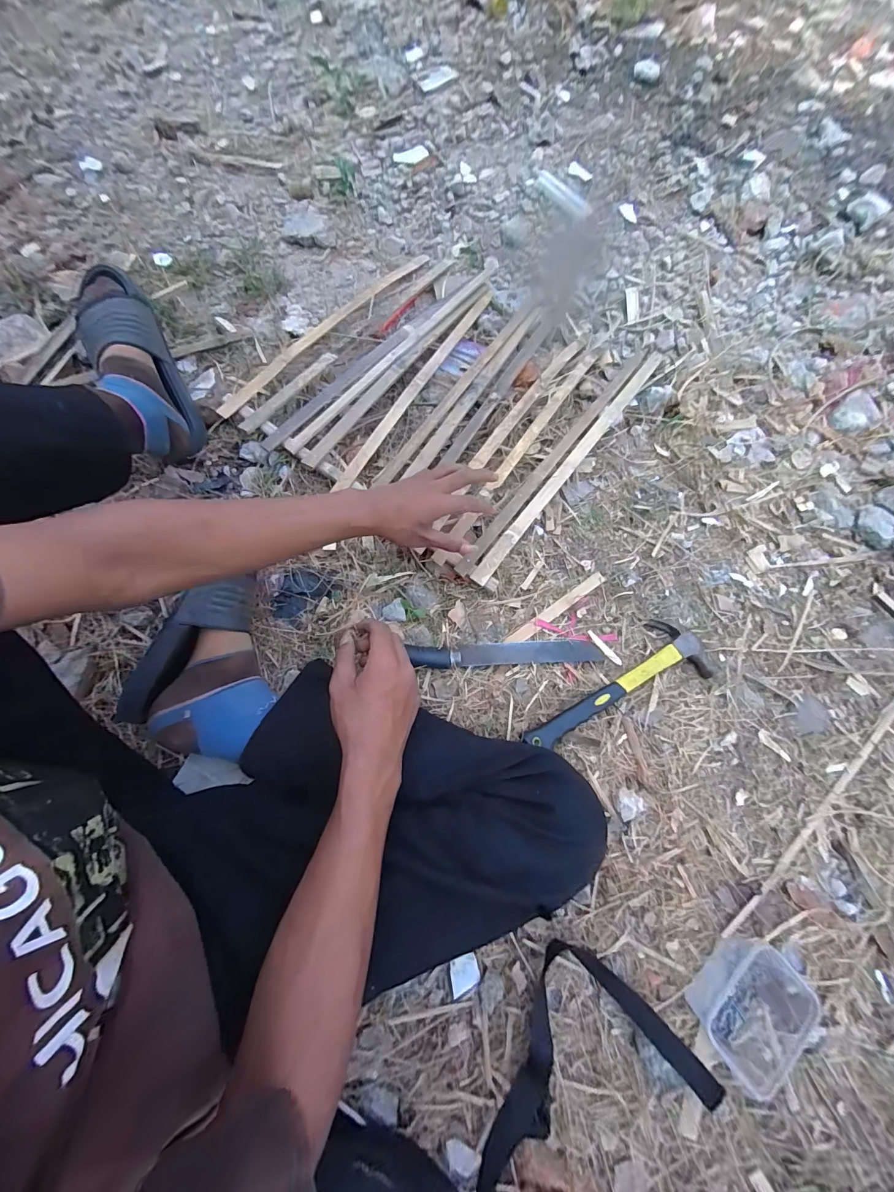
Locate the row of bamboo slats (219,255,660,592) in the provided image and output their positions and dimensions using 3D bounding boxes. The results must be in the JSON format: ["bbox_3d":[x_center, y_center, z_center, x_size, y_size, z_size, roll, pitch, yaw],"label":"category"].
[{"bbox_3d":[0.010,-0.344,0.639,0.483,0.052,0.529,35,78,9],"label":"row of bamboo slats"}]

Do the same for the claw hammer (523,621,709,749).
[{"bbox_3d":[0.203,0.104,0.492,0.256,0.033,0.082,-23,76,-6],"label":"claw hammer"}]

